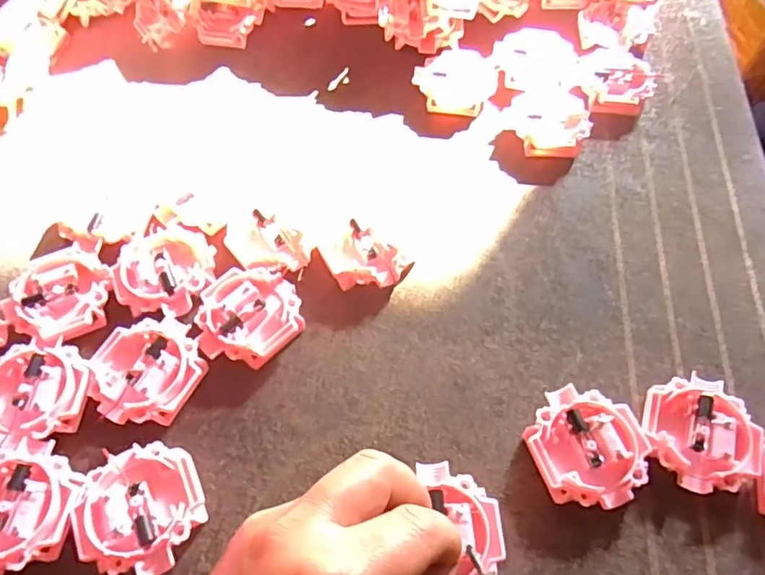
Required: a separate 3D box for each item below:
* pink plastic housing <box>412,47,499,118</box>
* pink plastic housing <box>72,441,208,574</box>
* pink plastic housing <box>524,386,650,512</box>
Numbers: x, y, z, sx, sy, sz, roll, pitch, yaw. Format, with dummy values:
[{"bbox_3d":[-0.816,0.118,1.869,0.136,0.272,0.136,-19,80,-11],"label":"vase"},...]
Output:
[{"bbox_3d":[0.051,-0.144,0.392,0.056,0.014,0.050,8,60,5],"label":"pink plastic housing"},{"bbox_3d":[-0.106,0.097,0.249,0.051,0.016,0.052,0,60,0],"label":"pink plastic housing"},{"bbox_3d":[0.096,0.075,0.265,0.052,0.016,0.053,0,60,0],"label":"pink plastic housing"}]

